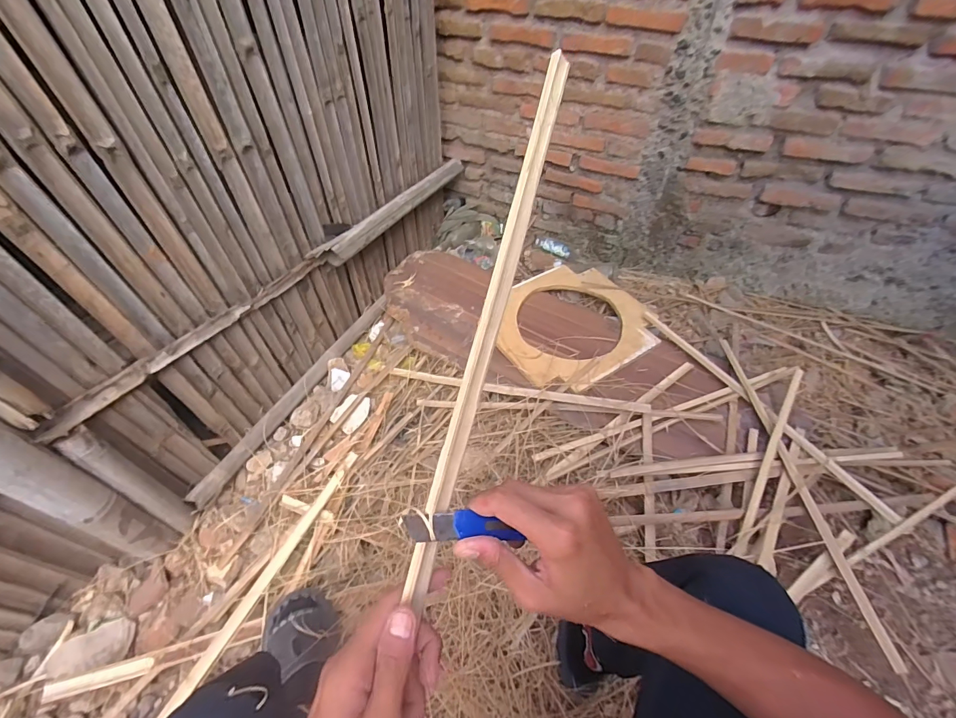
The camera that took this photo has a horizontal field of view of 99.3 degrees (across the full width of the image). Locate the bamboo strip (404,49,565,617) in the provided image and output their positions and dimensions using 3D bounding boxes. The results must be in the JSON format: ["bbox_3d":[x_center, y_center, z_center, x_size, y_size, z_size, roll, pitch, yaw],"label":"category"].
[{"bbox_3d":[0.009,-0.031,0.297,0.020,0.406,0.006,18,-5,-32],"label":"bamboo strip"}]

